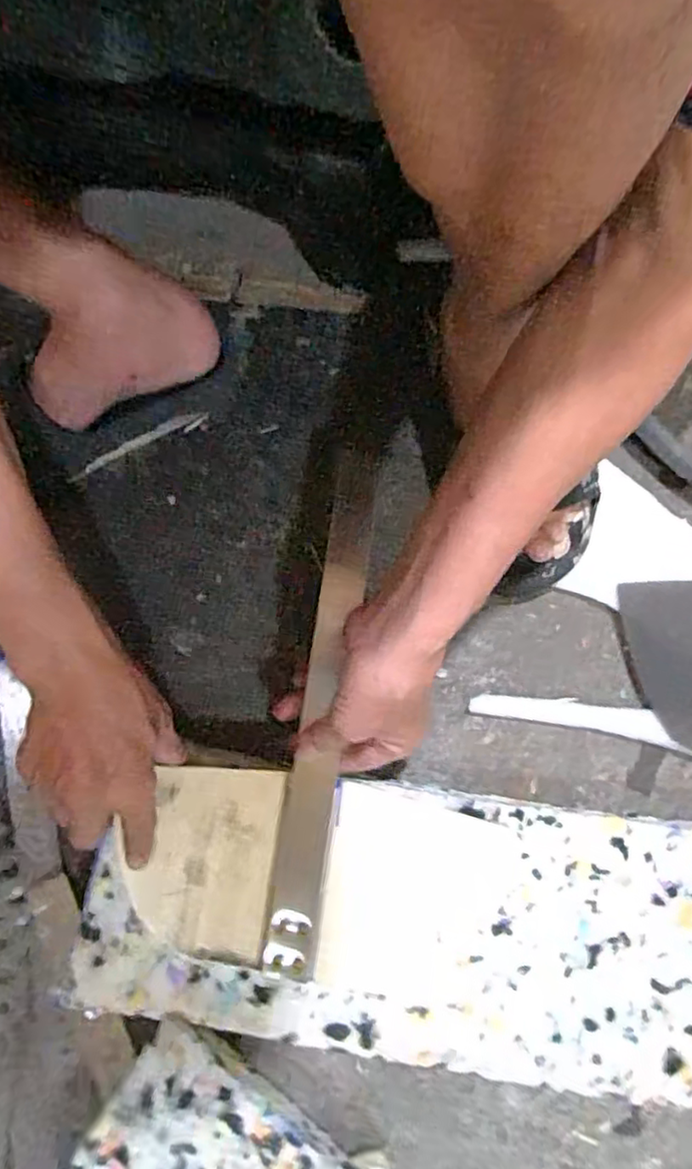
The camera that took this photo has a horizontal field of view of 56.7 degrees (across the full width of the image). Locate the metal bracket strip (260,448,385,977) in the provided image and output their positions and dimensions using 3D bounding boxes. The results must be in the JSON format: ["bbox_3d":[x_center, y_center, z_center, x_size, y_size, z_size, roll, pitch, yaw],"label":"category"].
[{"bbox_3d":[-0.013,0.073,0.431,0.031,0.007,0.342,8,79,7],"label":"metal bracket strip"}]

